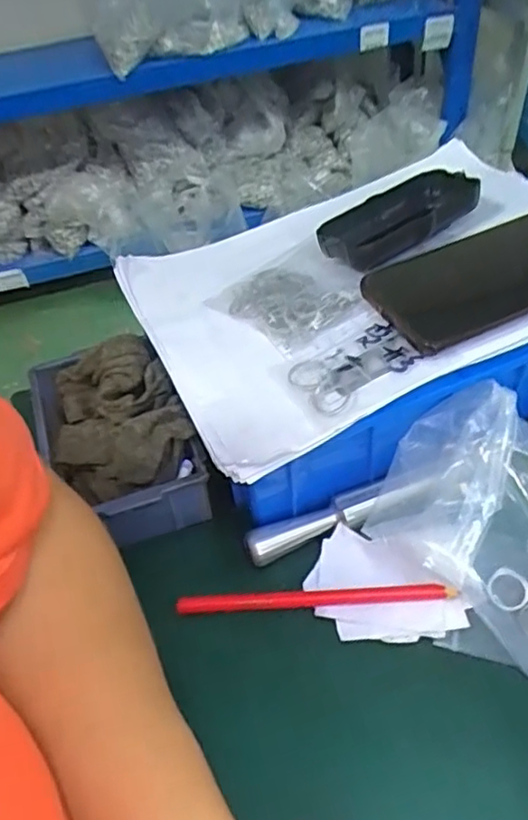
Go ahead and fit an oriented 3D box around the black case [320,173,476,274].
[{"bbox_3d":[0.089,-0.131,0.429,0.110,0.030,0.054,-24,48,-16],"label":"black case"}]

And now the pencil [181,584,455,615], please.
[{"bbox_3d":[0.029,0.108,0.359,0.156,0.009,0.009,-4,46,3],"label":"pencil"}]

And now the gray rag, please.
[{"bbox_3d":[-0.104,0.002,0.418,0.083,0.044,0.120,-21,47,-14],"label":"gray rag"}]

